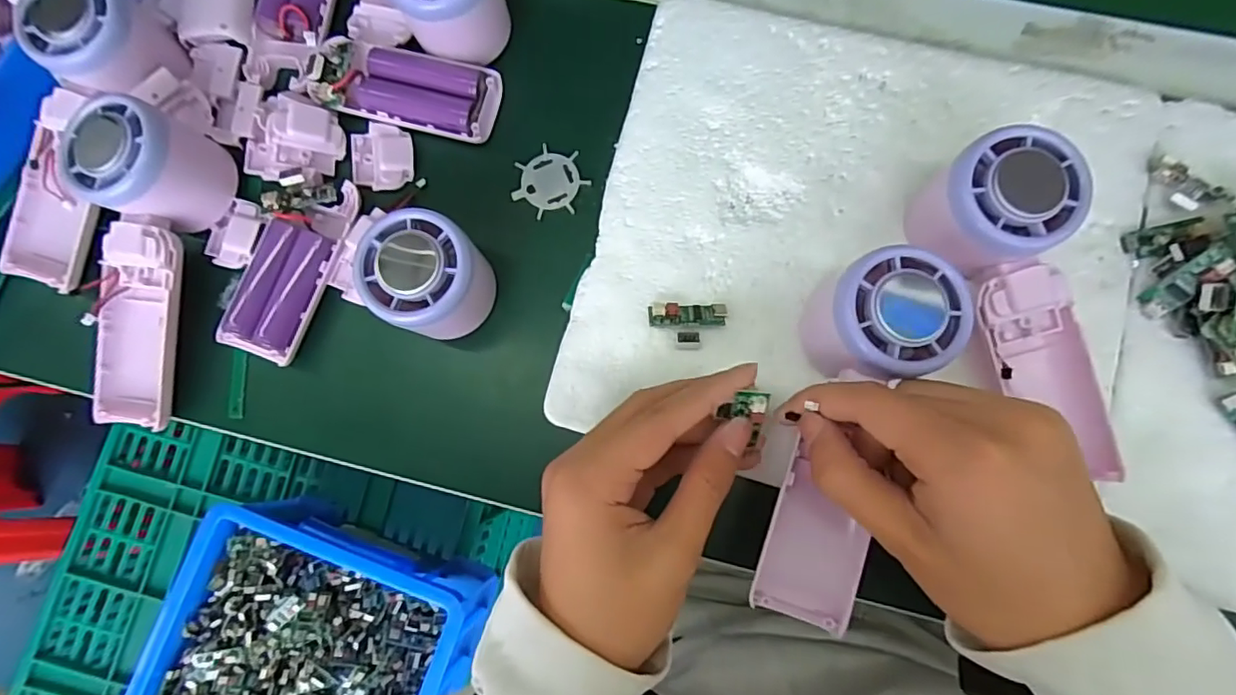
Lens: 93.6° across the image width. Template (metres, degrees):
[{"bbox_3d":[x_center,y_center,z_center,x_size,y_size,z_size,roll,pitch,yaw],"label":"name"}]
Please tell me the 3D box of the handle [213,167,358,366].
[{"bbox_3d":[-0.180,-0.044,0.312,0.043,0.017,0.101,21,86,5],"label":"handle"}]

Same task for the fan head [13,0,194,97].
[{"bbox_3d":[-0.277,-0.166,0.316,0.060,0.046,0.055,0,85,3],"label":"fan head"}]

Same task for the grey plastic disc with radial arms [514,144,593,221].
[{"bbox_3d":[-0.038,-0.093,0.326,0.039,0.004,0.040,0,85,3],"label":"grey plastic disc with radial arms"}]

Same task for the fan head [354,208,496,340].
[{"bbox_3d":[-0.094,-0.035,0.289,0.053,0.048,0.055,16,84,5],"label":"fan head"}]

